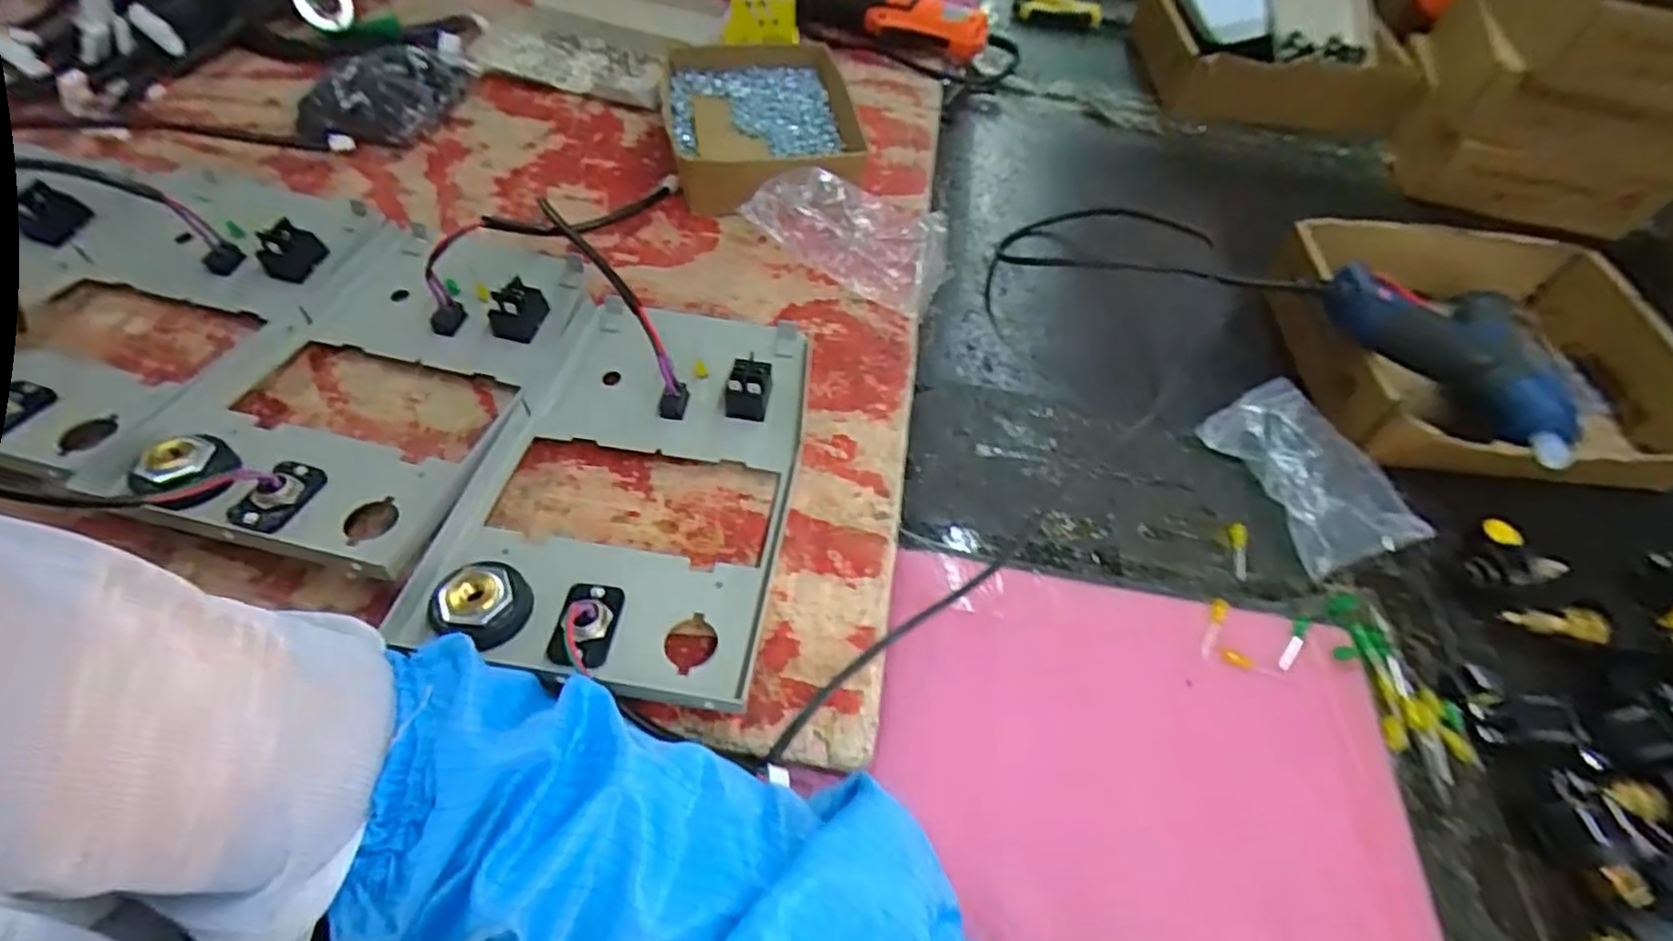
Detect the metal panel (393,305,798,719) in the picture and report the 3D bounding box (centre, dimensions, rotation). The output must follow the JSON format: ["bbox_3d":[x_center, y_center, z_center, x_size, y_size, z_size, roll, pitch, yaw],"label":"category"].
[{"bbox_3d":[-0.098,-0.002,0.358,0.151,0.035,0.235,8,55,1],"label":"metal panel"}]

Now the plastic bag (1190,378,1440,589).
[{"bbox_3d":[0.271,0.000,0.410,0.072,0.025,0.113,-17,58,-16],"label":"plastic bag"}]

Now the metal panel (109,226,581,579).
[{"bbox_3d":[-0.246,-0.056,0.385,0.156,0.038,0.231,11,55,3],"label":"metal panel"}]

